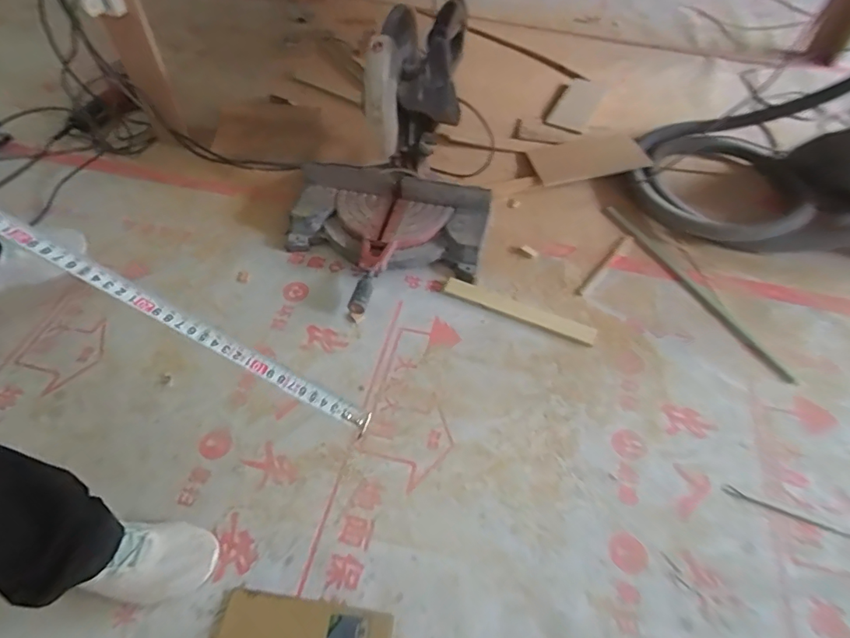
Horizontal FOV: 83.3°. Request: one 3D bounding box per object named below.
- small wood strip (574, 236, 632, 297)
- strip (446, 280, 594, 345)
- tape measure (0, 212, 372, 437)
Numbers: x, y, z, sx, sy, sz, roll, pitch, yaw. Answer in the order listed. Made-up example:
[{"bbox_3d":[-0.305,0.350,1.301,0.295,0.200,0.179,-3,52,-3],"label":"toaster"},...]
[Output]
[{"bbox_3d":[0.407,-0.126,1.079,0.022,0.016,0.235,36,62,20],"label":"small wood strip"},{"bbox_3d":[0.193,-0.019,0.993,0.320,0.017,0.040,20,57,12],"label":"strip"},{"bbox_3d":[-0.272,-0.049,0.350,0.534,0.057,0.026,32,57,-12],"label":"tape measure"}]

